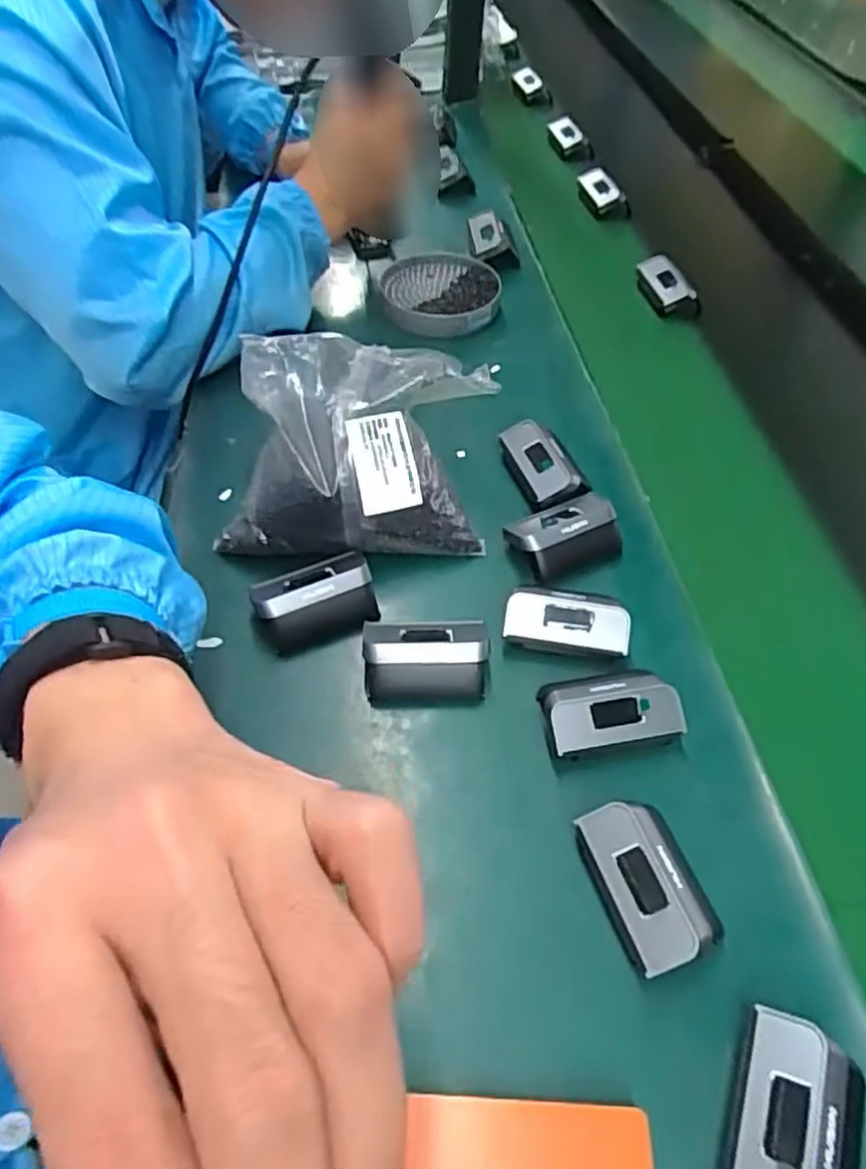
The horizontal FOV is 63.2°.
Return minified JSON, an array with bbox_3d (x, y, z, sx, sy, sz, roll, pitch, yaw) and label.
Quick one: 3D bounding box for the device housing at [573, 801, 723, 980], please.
[{"bbox_3d":[0.104,0.146,0.344,0.046,0.031,0.074,-13,54,-14],"label":"device housing"}]

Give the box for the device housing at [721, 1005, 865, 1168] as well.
[{"bbox_3d":[0.146,0.217,0.281,0.043,0.021,0.073,21,53,12],"label":"device housing"}]

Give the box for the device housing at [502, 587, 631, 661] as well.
[{"bbox_3d":[0.082,0.022,0.436,0.075,0.023,0.036,9,52,4],"label":"device housing"}]

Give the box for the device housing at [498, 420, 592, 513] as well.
[{"bbox_3d":[0.083,-0.086,0.528,0.040,0.029,0.082,-11,53,-12],"label":"device housing"}]

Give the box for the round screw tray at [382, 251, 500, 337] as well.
[{"bbox_3d":[0.007,-0.290,0.688,0.111,0.023,0.118,1,52,-3],"label":"round screw tray"}]

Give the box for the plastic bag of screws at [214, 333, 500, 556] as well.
[{"bbox_3d":[-0.052,-0.098,0.488,0.179,0.087,0.138,1,52,-3],"label":"plastic bag of screws"}]

